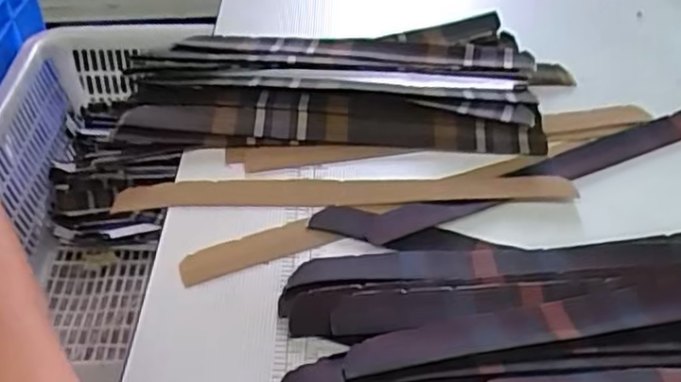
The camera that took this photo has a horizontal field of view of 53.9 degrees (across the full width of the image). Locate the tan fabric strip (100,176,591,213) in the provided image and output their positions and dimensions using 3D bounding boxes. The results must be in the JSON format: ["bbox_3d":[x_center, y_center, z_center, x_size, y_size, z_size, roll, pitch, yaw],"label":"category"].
[{"bbox_3d":[0.004,-0.002,0.380,0.254,0.009,0.025,-2,43,-1],"label":"tan fabric strip"}]

